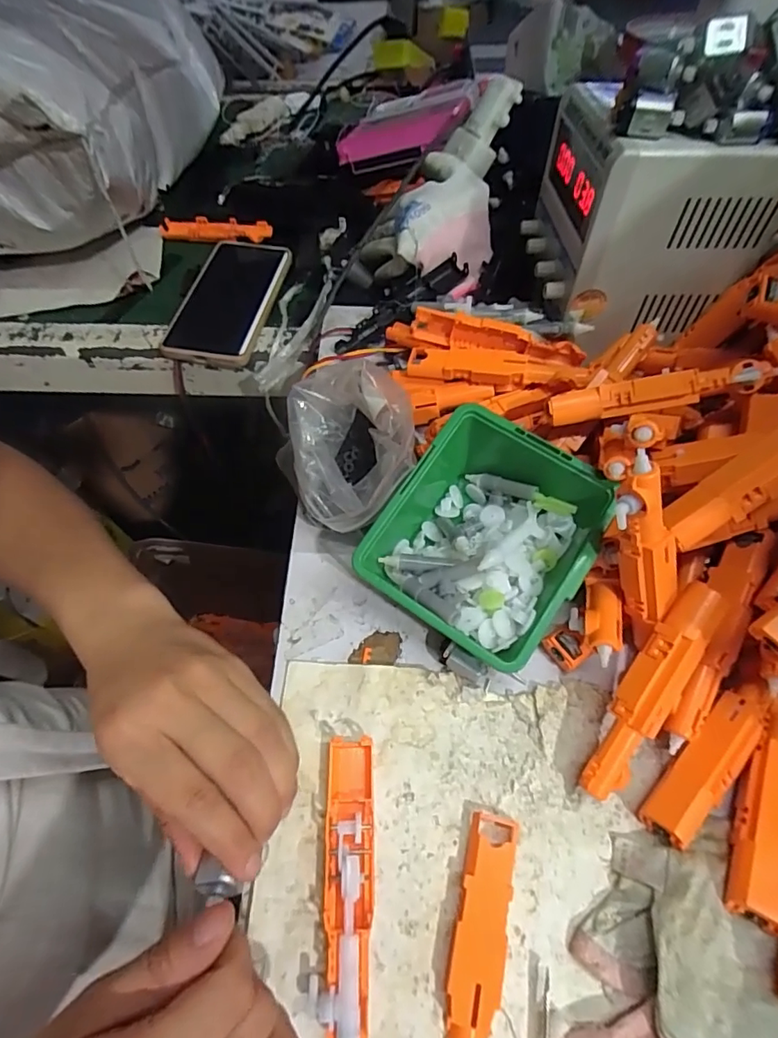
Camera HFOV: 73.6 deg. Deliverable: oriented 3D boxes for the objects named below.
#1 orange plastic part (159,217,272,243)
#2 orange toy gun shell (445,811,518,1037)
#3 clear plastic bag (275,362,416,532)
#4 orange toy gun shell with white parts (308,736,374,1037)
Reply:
[{"bbox_3d":[-0.191,-0.315,0.570,0.128,0.017,0.024,9,59,6],"label":"orange plastic part"},{"bbox_3d":[0.040,0.203,0.237,0.023,0.010,0.120,11,59,7],"label":"orange toy gun shell"},{"bbox_3d":[-0.024,-0.037,0.334,0.077,0.080,0.098,-4,58,-2],"label":"clear plastic bag"},{"bbox_3d":[-0.021,0.174,0.252,0.026,0.014,0.124,1,58,1],"label":"orange toy gun shell with white parts"}]

